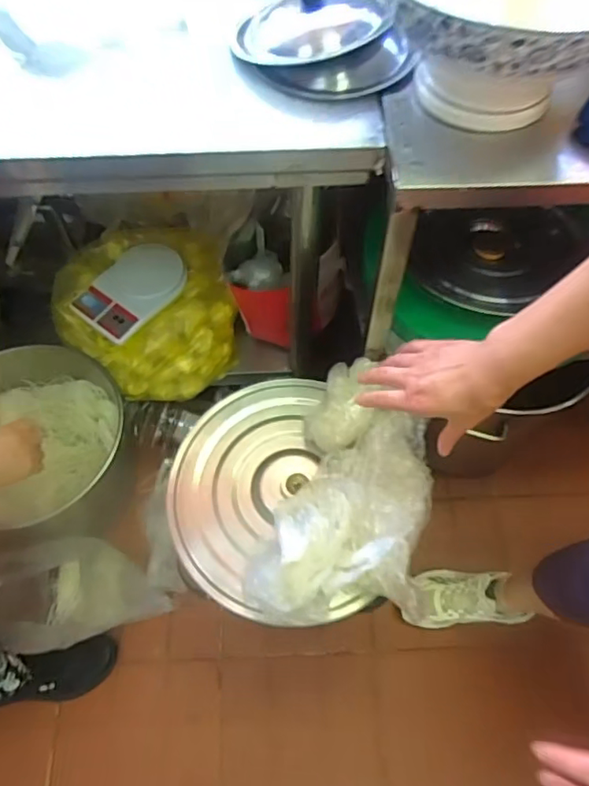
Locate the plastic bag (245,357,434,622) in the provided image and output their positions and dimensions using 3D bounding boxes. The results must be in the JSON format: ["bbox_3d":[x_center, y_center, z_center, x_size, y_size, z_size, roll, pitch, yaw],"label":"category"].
[{"bbox_3d":[0.093,0.126,0.771,0.206,0.097,0.383,19,63,8],"label":"plastic bag"}]

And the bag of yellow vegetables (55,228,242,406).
[{"bbox_3d":[-0.291,-0.160,1.146,0.331,0.176,0.319,-14,63,-9],"label":"bag of yellow vegetables"}]

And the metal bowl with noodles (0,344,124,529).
[{"bbox_3d":[-0.496,0.083,1.025,0.358,0.138,0.315,-7,62,-6],"label":"metal bowl with noodles"}]

